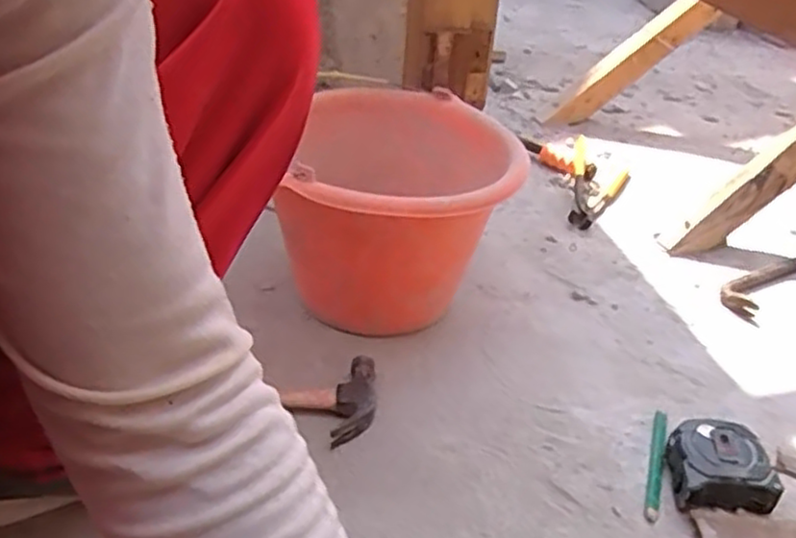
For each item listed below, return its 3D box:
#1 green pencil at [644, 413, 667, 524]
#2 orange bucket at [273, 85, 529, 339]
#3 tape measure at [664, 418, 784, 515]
[{"bbox_3d":[0.241,0.180,0.677,0.011,0.007,0.133,14,36,15],"label":"green pencil"},{"bbox_3d":[0.009,-0.051,0.814,0.226,0.205,0.263,12,36,11],"label":"orange bucket"},{"bbox_3d":[0.286,0.176,0.652,0.083,0.040,0.079,3,35,1],"label":"tape measure"}]

